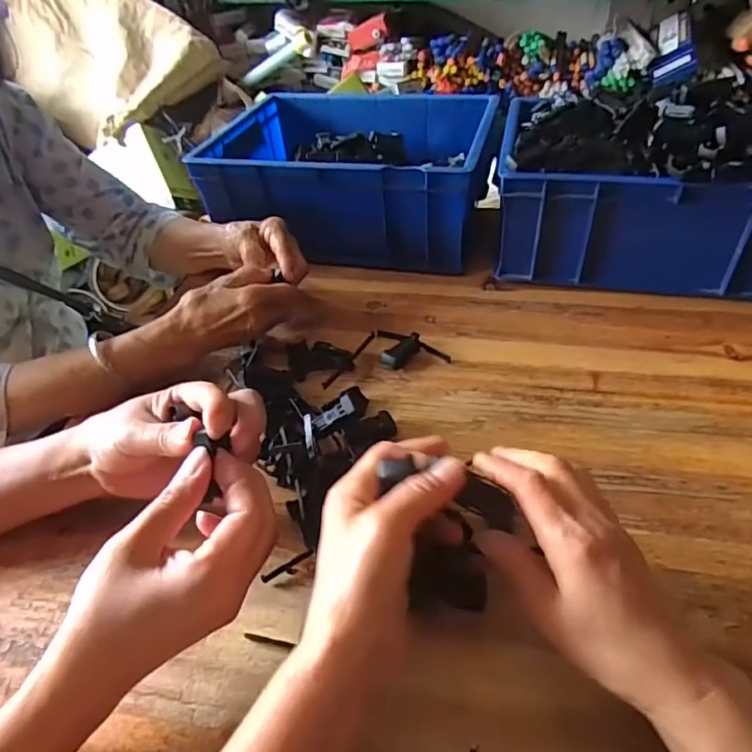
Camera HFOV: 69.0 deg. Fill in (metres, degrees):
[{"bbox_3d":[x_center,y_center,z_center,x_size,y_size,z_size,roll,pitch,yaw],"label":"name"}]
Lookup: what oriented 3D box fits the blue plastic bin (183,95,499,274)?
[{"bbox_3d":[-0.027,-0.259,0.727,0.331,0.139,0.267,6,43,12],"label":"blue plastic bin"}]

